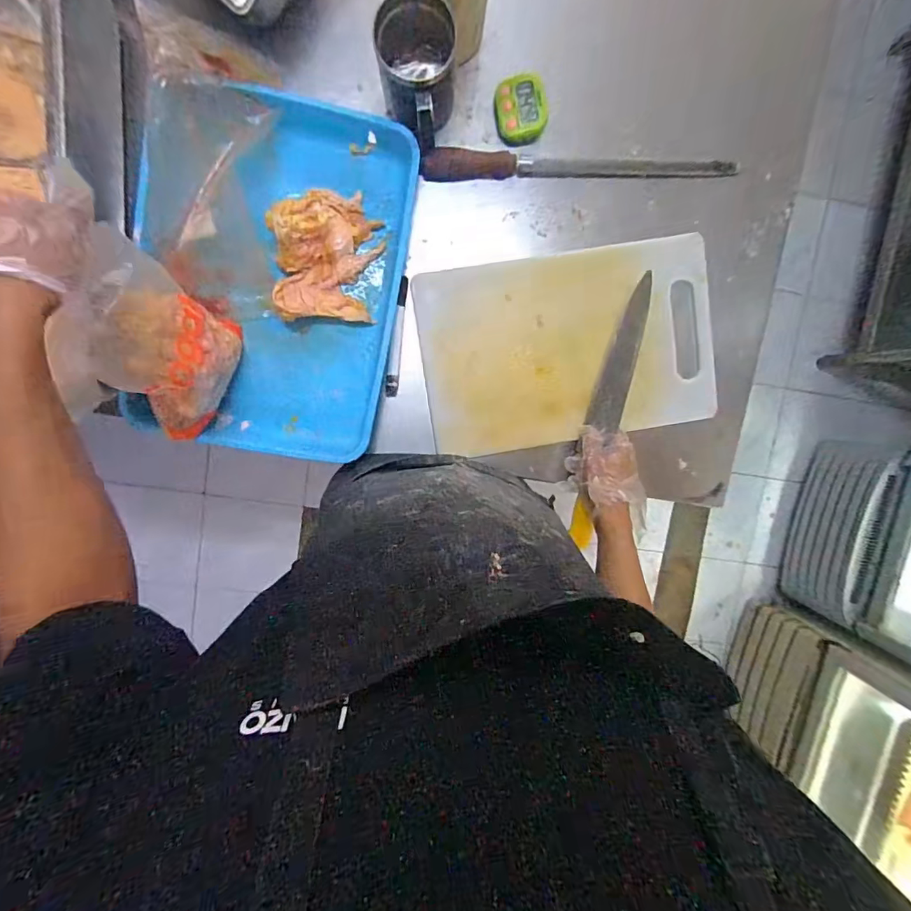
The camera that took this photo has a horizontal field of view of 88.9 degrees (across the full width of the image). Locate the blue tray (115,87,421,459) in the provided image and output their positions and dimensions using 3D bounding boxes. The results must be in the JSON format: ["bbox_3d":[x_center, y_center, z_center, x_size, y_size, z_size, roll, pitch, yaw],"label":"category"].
[{"bbox_3d":[-0.218,-0.209,0.560,0.296,0.065,0.402,8,97,-5],"label":"blue tray"}]

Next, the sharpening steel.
[{"bbox_3d":[0.162,-0.376,0.608,0.409,0.035,0.030,-2,97,-4],"label":"sharpening steel"}]

